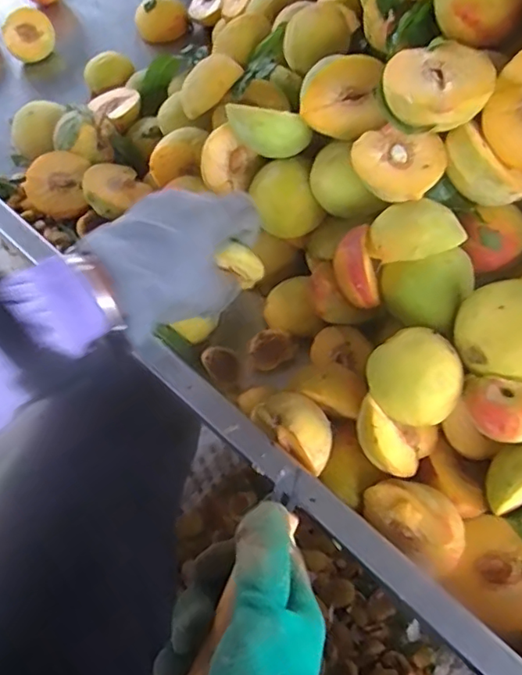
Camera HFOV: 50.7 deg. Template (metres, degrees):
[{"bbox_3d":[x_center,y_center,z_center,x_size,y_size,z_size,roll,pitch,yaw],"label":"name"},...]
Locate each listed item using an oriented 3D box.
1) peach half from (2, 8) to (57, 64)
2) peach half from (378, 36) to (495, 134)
[{"bbox_3d":[-0.276,-0.362,0.657,0.056,0.039,0.041,-17,62,-6],"label":"peach half"},{"bbox_3d":[0.113,-0.164,0.355,0.067,0.025,0.072,-1,62,2],"label":"peach half"}]

